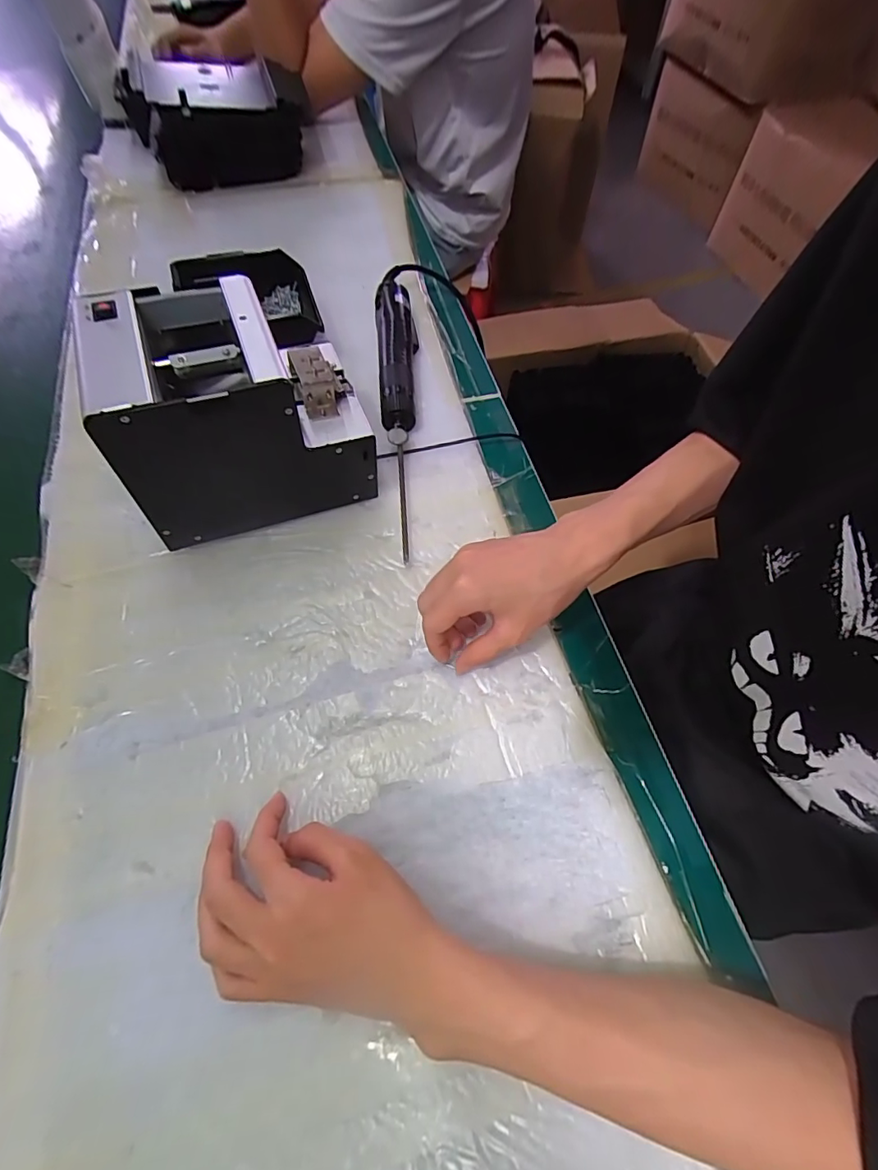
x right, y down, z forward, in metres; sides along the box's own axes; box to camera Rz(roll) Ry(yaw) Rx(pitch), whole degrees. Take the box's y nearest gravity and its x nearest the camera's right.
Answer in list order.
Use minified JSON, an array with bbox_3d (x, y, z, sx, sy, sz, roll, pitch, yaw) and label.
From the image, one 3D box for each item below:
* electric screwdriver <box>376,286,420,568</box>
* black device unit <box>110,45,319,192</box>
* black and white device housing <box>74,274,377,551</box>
[{"bbox_3d":[-0.037,-0.187,0.494,0.042,0.045,0.357,-4,60,-5],"label":"electric screwdriver"},{"bbox_3d":[-0.314,-0.672,0.721,0.232,0.109,0.211,-20,63,-14],"label":"black device unit"},{"bbox_3d":[-0.155,-0.135,0.400,0.173,0.148,0.119,-19,63,-13],"label":"black and white device housing"}]

